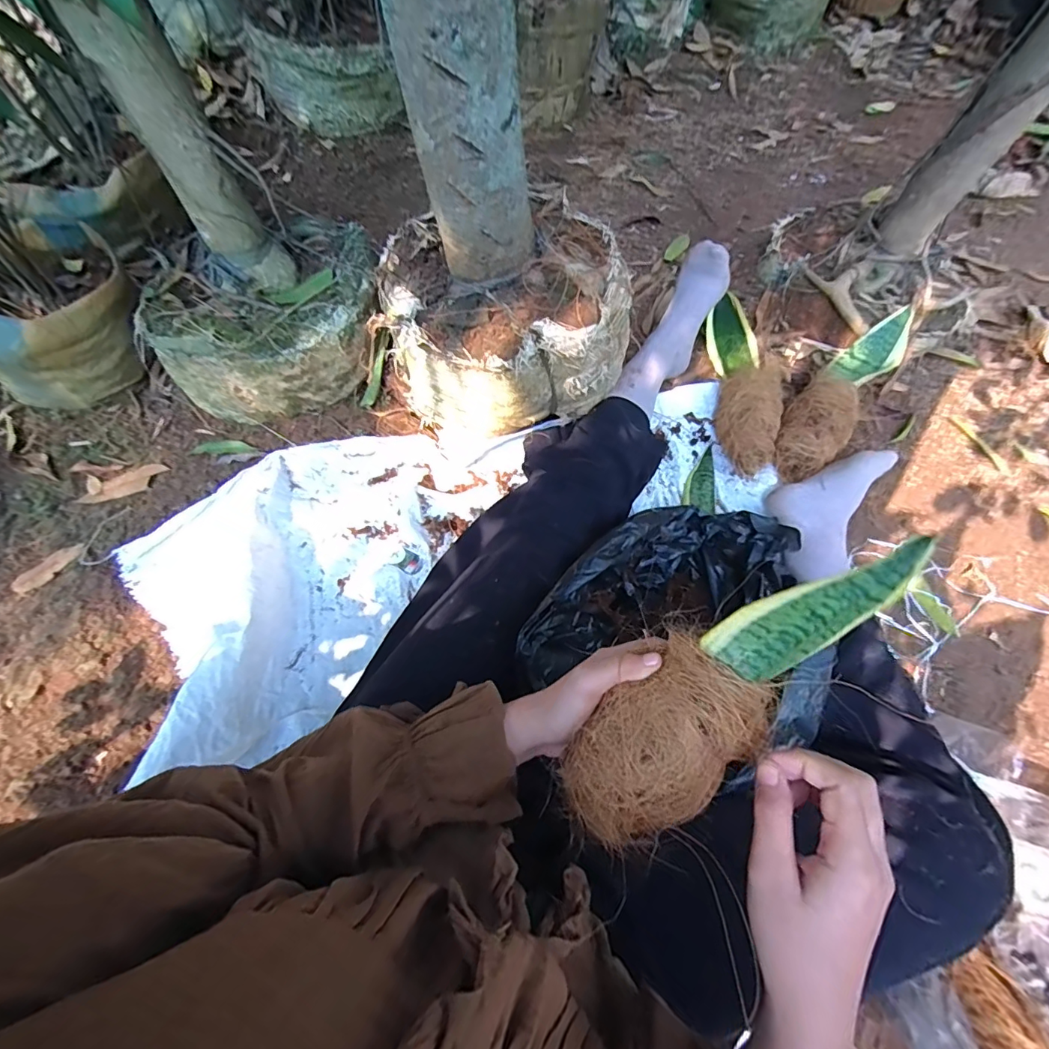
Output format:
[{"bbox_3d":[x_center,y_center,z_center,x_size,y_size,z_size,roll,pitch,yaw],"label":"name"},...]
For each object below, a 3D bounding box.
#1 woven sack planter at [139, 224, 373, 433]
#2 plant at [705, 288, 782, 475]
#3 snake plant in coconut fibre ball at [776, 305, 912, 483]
[{"bbox_3d":[-0.364,-0.293,0.726,0.307,0.157,0.258,-14,63,-9],"label":"woven sack planter"},{"bbox_3d":[0.354,-0.228,0.797,0.096,0.073,0.321,3,65,0],"label":"plant"},{"bbox_3d":[0.495,-0.207,0.778,0.096,0.092,0.345,36,69,14],"label":"snake plant in coconut fibre ball"}]

